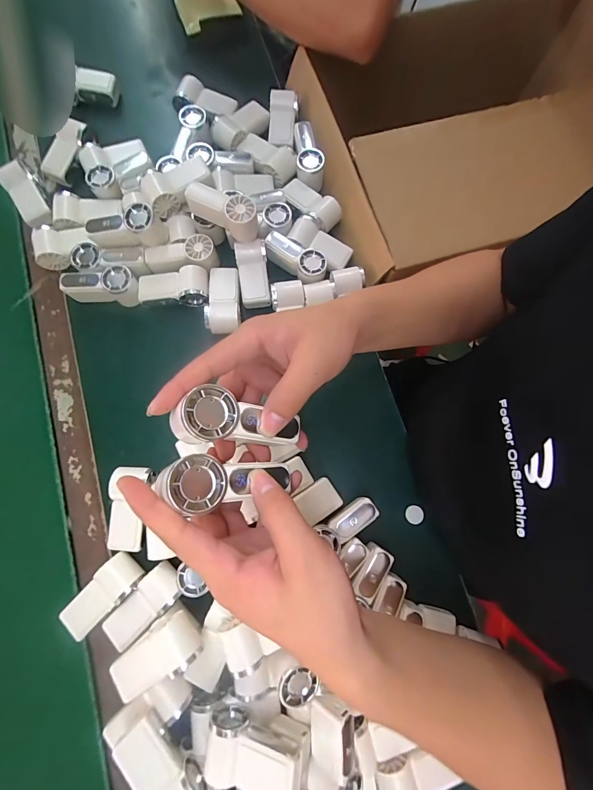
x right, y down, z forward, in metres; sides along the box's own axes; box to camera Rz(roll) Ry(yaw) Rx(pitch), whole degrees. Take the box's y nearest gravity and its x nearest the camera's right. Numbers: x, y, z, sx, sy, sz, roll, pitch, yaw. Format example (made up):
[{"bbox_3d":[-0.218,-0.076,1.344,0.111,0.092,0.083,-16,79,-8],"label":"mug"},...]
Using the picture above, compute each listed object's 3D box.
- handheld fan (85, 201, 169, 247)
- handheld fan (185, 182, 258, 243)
[{"bbox_3d":[-0.221,-0.219,0.426,0.090,0.039,0.034,-5,78,-2],"label":"handheld fan"},{"bbox_3d":[-0.095,-0.239,0.431,0.092,0.047,0.035,23,79,4],"label":"handheld fan"}]

